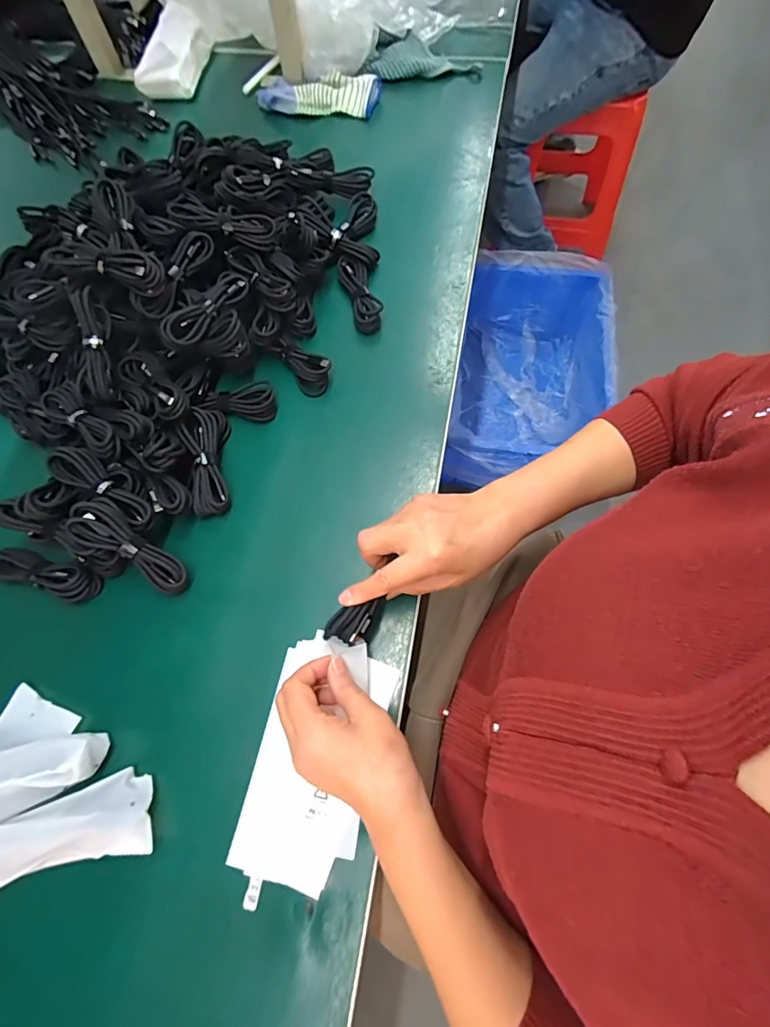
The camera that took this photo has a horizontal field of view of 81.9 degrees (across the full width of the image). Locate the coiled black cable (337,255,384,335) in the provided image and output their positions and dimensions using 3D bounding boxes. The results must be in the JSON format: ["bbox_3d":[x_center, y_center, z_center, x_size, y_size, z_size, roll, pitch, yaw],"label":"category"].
[{"bbox_3d":[-0.030,-0.264,0.534,0.034,0.019,0.113,-17,68,-4],"label":"coiled black cable"}]

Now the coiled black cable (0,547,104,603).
[{"bbox_3d":[-0.323,0.057,0.421,0.106,0.020,0.032,15,70,9],"label":"coiled black cable"}]

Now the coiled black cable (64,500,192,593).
[{"bbox_3d":[-0.226,0.033,0.397,0.110,0.019,0.036,39,72,-15],"label":"coiled black cable"}]

